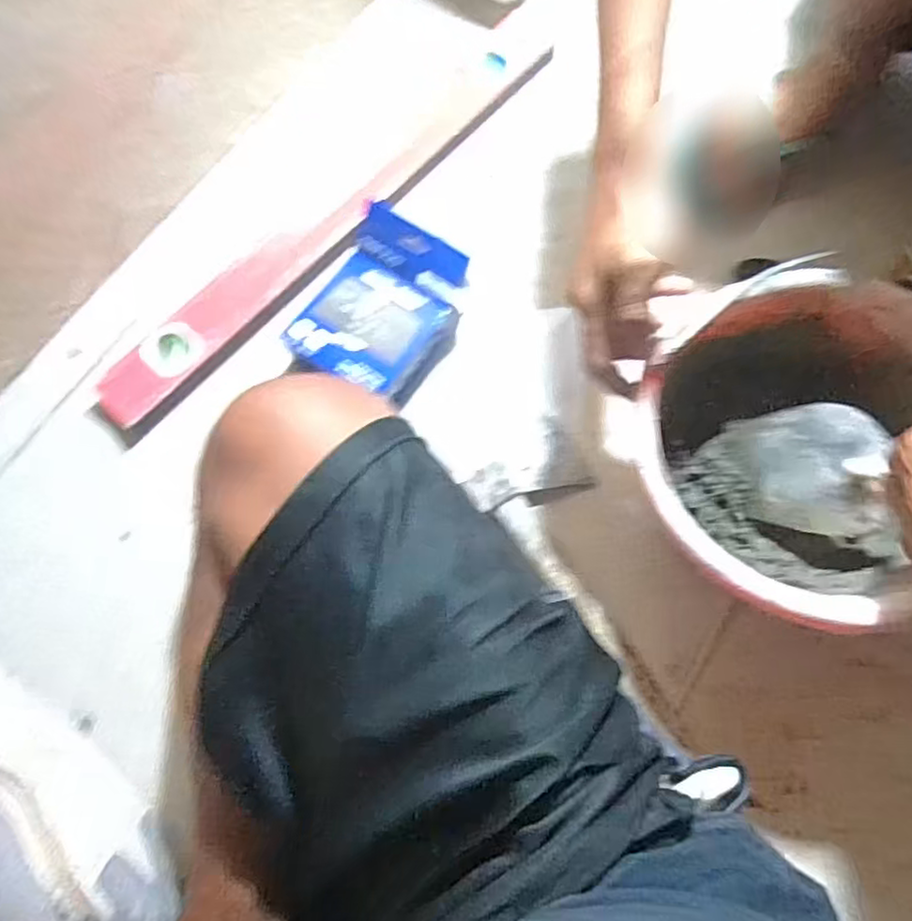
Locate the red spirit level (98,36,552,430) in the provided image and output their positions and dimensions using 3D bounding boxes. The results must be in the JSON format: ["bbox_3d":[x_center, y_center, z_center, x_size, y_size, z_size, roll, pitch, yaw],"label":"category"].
[{"bbox_3d":[-0.113,-0.246,0.637,0.059,0.029,0.562,41,78,13],"label":"red spirit level"}]

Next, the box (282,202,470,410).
[{"bbox_3d":[-0.067,-0.128,0.592,0.111,0.090,0.155,34,76,11],"label":"box"}]

